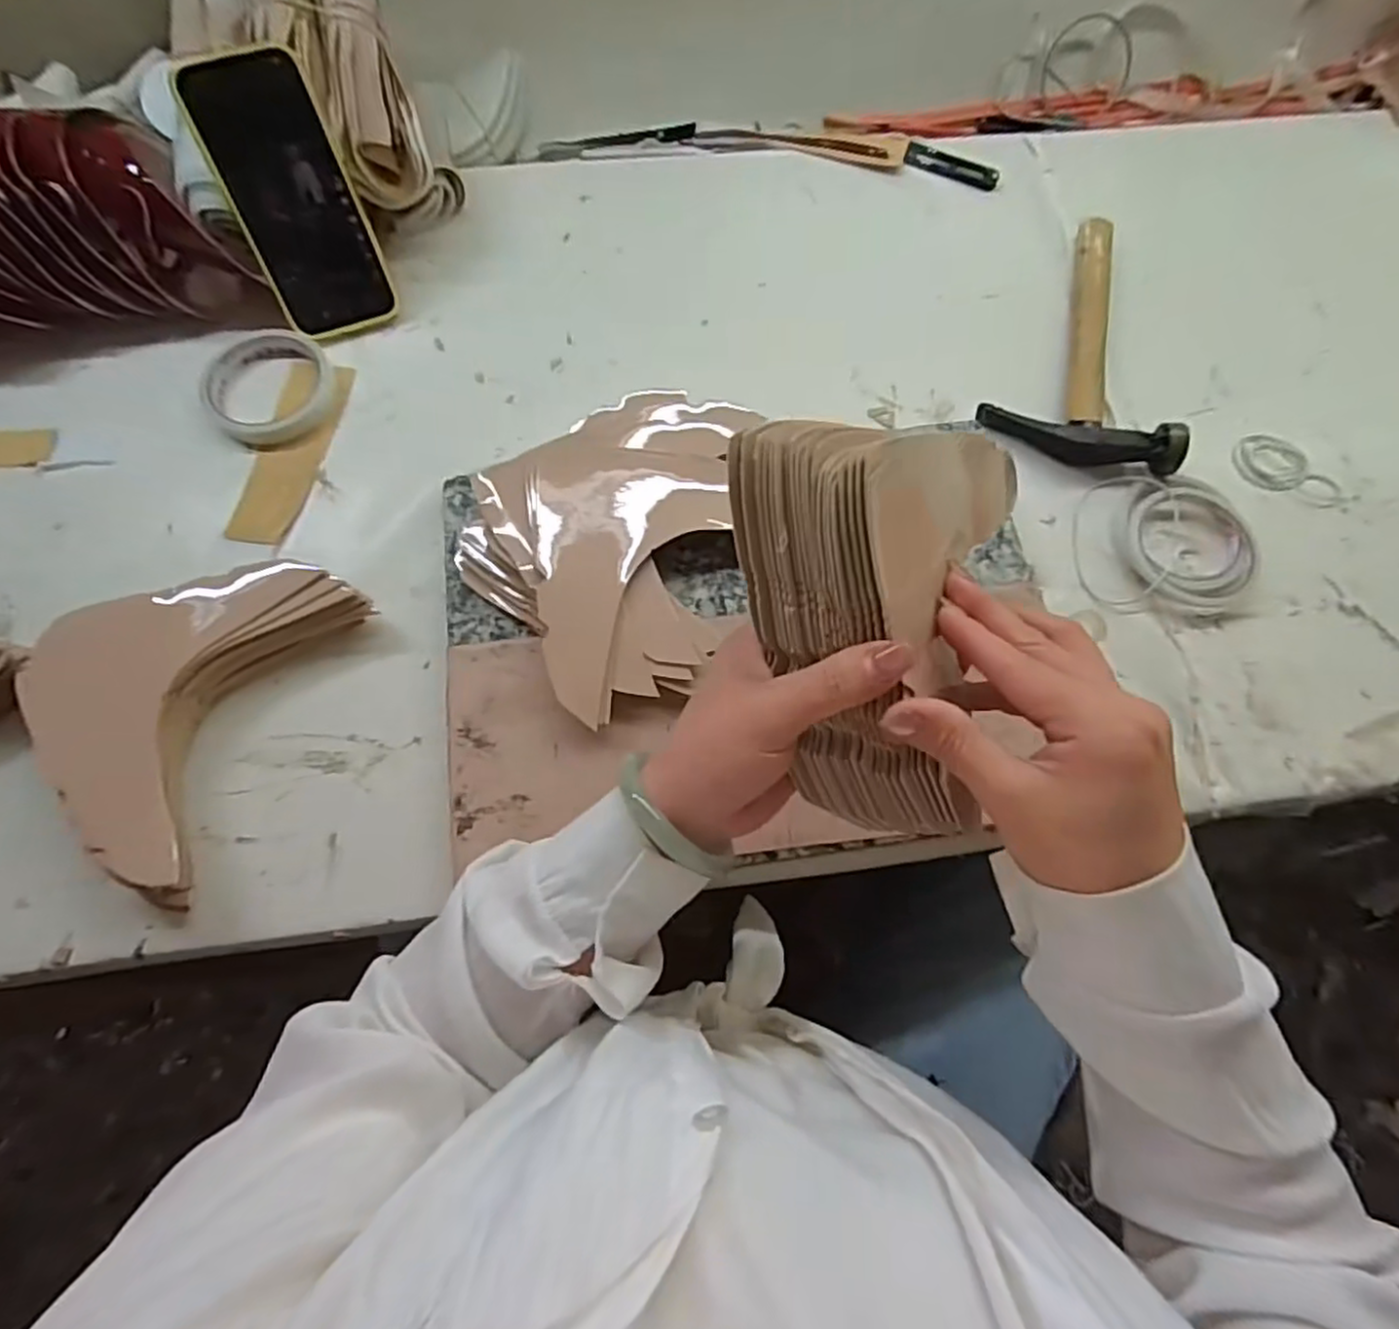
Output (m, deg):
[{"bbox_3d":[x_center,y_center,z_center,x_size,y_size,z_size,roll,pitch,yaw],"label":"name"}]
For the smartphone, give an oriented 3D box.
[{"bbox_3d":[-0.280,-0.321,0.498,0.077,0.165,0.014,-18,36,-7],"label":"smartphone"}]

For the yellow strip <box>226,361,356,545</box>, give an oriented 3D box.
[{"bbox_3d":[-0.288,-0.153,0.507,0.043,0.006,0.151,10,67,-8],"label":"yellow strip"}]

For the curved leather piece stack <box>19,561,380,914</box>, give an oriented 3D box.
[{"bbox_3d":[-0.314,0.015,0.424,0.150,0.054,0.199,24,73,7],"label":"curved leather piece stack"}]

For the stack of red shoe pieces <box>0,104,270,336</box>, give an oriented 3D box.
[{"bbox_3d":[-0.514,-0.289,0.498,0.351,0.106,0.109,-14,73,-6],"label":"stack of red shoe pieces"}]

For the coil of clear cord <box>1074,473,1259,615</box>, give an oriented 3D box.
[{"bbox_3d":[0.329,-0.086,0.500,0.126,0.014,0.104,-1,72,-2],"label":"coil of clear cord"}]

